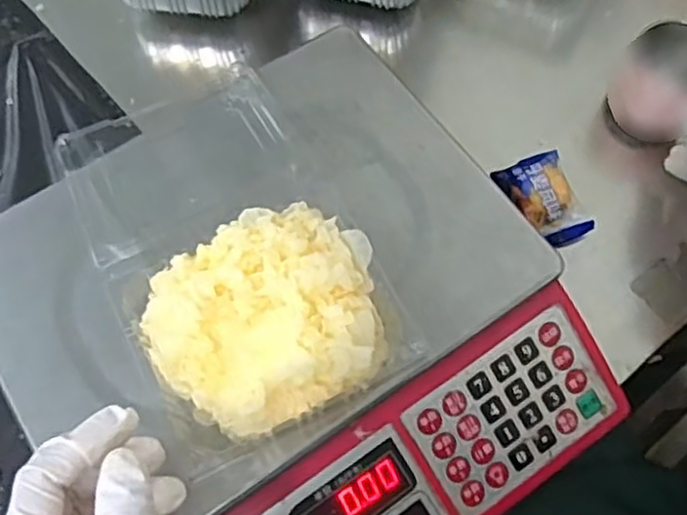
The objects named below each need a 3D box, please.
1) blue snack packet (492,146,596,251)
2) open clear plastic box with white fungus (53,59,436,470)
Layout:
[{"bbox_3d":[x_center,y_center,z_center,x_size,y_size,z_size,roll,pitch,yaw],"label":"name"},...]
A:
[{"bbox_3d":[0.151,-0.044,0.538,0.049,0.025,0.071,-21,68,-6],"label":"blue snack packet"},{"bbox_3d":[-0.066,-0.013,0.381,0.130,0.054,0.226,-27,68,-9],"label":"open clear plastic box with white fungus"}]

